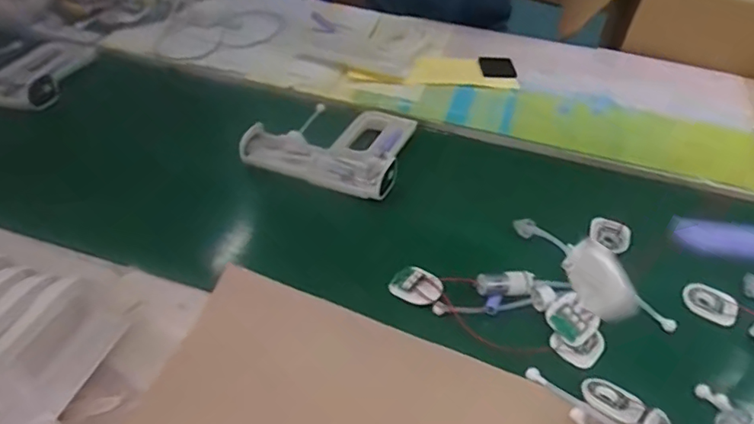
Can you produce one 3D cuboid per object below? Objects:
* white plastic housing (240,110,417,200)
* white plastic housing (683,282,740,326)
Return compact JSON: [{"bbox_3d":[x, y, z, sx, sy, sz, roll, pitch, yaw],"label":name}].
[{"bbox_3d":[-0.067,-0.100,0.789,0.207,0.039,0.165,13,46,9],"label":"white plastic housing"},{"bbox_3d":[0.398,0.109,0.661,0.059,0.008,0.040,31,75,26],"label":"white plastic housing"}]

